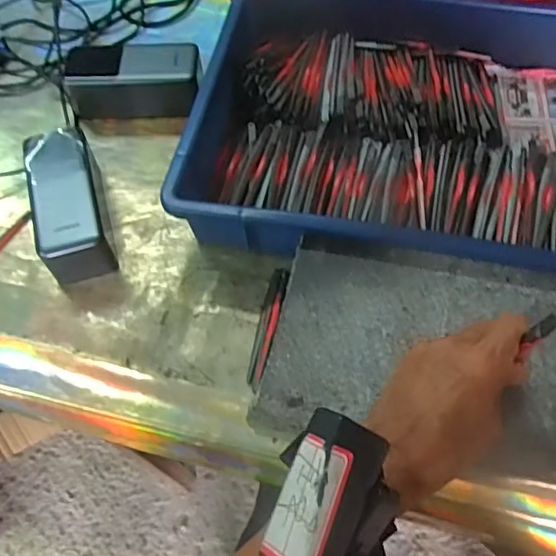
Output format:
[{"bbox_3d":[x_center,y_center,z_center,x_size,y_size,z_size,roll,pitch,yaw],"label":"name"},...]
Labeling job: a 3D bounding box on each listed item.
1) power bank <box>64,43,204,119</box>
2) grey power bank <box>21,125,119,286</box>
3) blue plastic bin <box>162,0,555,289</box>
[{"bbox_3d":[-0.141,-0.196,0.555,0.130,0.055,0.060,-1,64,1],"label":"power bank"},{"bbox_3d":[-0.181,-0.064,0.487,0.054,0.053,0.132,-16,65,-6],"label":"grey power bank"},{"bbox_3d":[0.145,-0.127,0.492,0.420,0.069,0.285,11,65,7],"label":"blue plastic bin"}]

